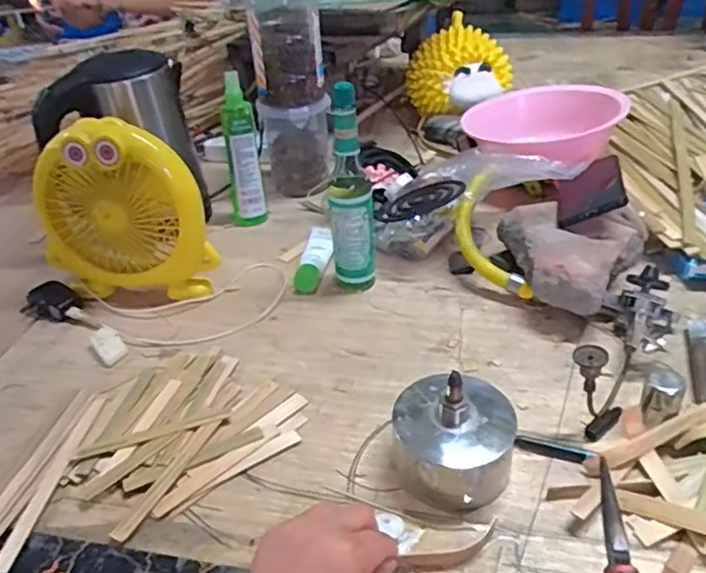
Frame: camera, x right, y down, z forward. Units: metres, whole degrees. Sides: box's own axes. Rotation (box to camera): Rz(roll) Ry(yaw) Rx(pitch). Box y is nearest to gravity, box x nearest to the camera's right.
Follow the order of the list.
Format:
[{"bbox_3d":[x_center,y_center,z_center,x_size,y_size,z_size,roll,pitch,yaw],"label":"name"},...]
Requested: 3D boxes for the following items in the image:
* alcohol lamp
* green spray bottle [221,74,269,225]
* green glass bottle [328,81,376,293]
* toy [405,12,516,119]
[{"bbox_3d":[0.081,0.121,0.503,0.102,0.085,0.094,5,37,14],"label":"alcohol lamp"},{"bbox_3d":[-0.158,-0.183,0.846,0.056,0.192,0.056,-10,37,-7],"label":"green spray bottle"},{"bbox_3d":[-0.007,-0.098,0.679,0.055,0.226,0.045,-24,40,-23],"label":"green glass bottle"},{"bbox_3d":[0.197,-0.399,1.144,0.179,0.153,0.135,-14,37,-12],"label":"toy"}]

